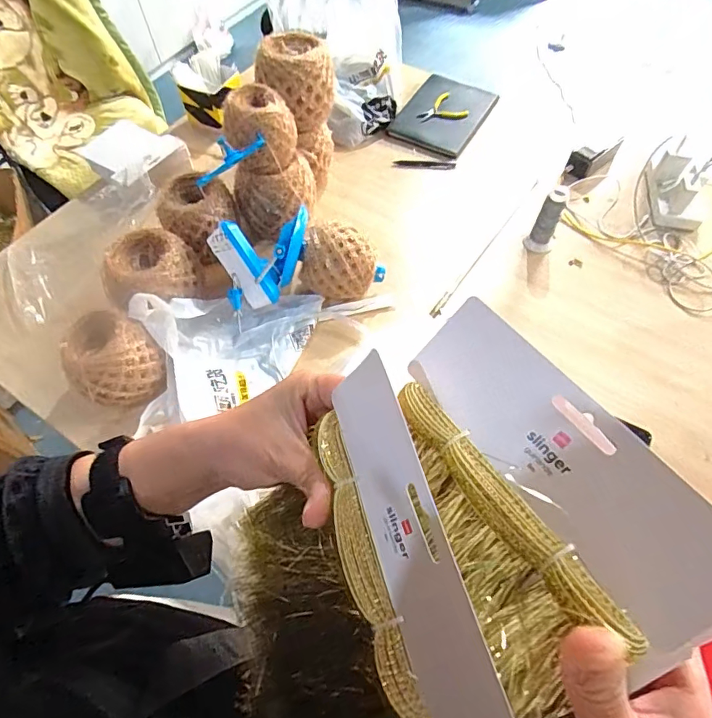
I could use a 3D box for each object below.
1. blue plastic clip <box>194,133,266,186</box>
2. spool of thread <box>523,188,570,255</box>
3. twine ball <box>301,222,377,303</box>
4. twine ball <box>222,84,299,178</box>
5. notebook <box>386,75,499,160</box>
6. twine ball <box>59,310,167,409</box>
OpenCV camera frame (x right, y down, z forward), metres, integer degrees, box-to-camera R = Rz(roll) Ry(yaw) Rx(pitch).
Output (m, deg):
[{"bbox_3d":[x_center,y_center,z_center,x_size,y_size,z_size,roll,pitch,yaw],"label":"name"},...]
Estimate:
[{"bbox_3d":[-0.216,-0.338,0.810,0.137,0.045,0.044,-29,60,12],"label":"blue plastic clip"},{"bbox_3d":[0.360,-0.260,0.907,0.053,0.120,0.045,18,62,12],"label":"spool of thread"},{"bbox_3d":[-0.027,-0.161,0.859,0.126,0.125,0.108,18,62,12],"label":"twine ball"},{"bbox_3d":[-0.169,-0.401,0.852,0.115,0.108,0.108,-1,60,1],"label":"twine ball"},{"bbox_3d":[0.202,-0.584,1.143,0.191,0.028,0.246,28,64,16],"label":"notebook"},{"bbox_3d":[-0.379,0.011,0.765,0.137,0.122,0.129,-1,60,1],"label":"twine ball"}]

